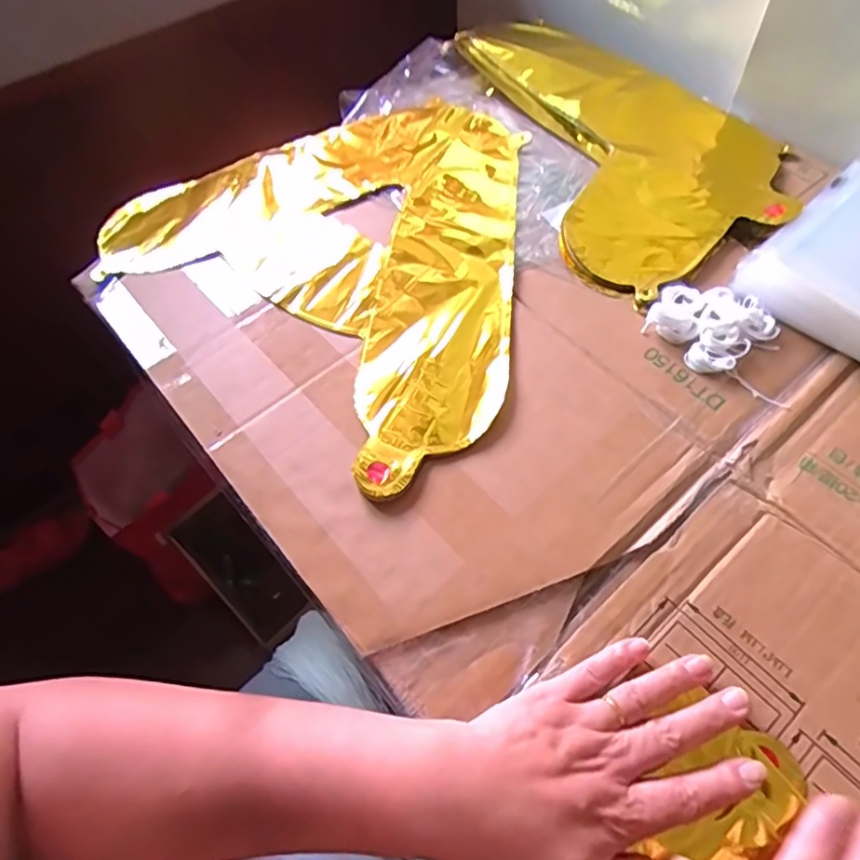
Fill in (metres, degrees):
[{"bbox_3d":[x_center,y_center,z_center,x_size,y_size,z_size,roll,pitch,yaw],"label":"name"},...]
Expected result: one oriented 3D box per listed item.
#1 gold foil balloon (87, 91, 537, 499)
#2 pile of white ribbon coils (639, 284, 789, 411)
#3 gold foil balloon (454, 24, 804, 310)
[{"bbox_3d":[-0.056,-0.175,0.524,0.387,0.012,0.366,31,65,20],"label":"gold foil balloon"},{"bbox_3d":[0.210,-0.074,0.445,0.098,0.014,0.079,25,63,18],"label":"pile of white ribbon coils"},{"bbox_3d":[0.171,-0.300,0.588,0.229,0.014,0.413,-18,59,-8],"label":"gold foil balloon"}]

